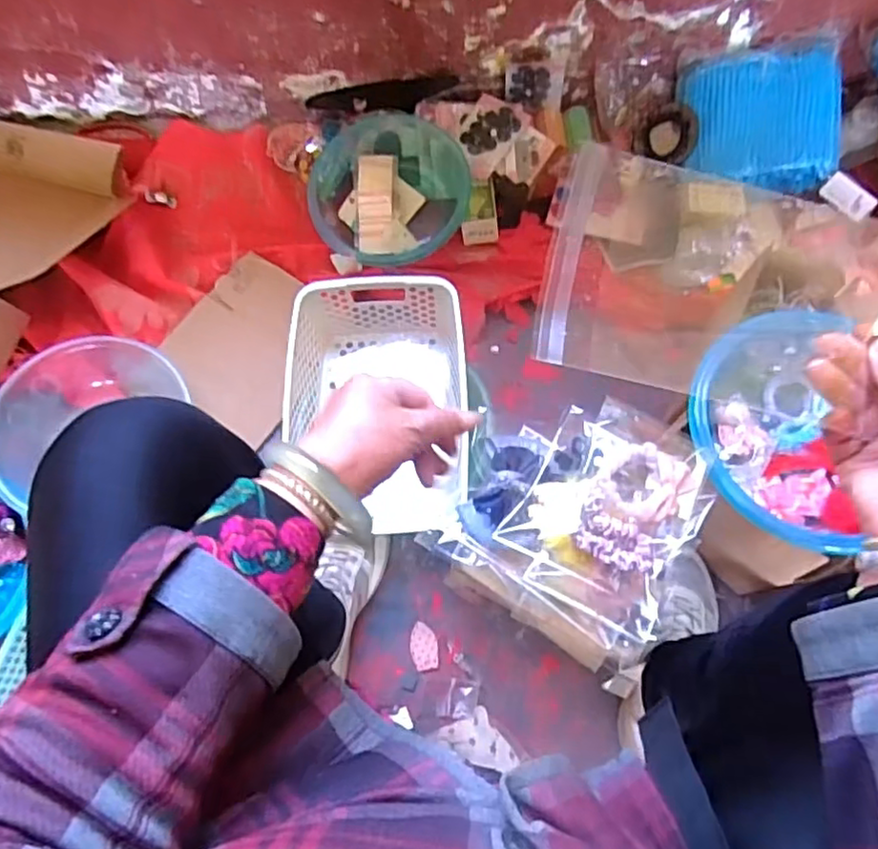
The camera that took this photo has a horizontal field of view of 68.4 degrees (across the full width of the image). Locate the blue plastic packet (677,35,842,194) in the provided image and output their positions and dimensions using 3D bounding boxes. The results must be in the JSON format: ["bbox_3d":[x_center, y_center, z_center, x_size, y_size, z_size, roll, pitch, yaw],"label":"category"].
[{"bbox_3d":[0.471,-0.447,0.953,0.219,0.099,0.196,-2,69,-1],"label":"blue plastic packet"}]

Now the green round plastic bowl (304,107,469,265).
[{"bbox_3d":[-0.076,-0.344,0.938,0.218,0.073,0.245,-12,70,-5],"label":"green round plastic bowl"}]

